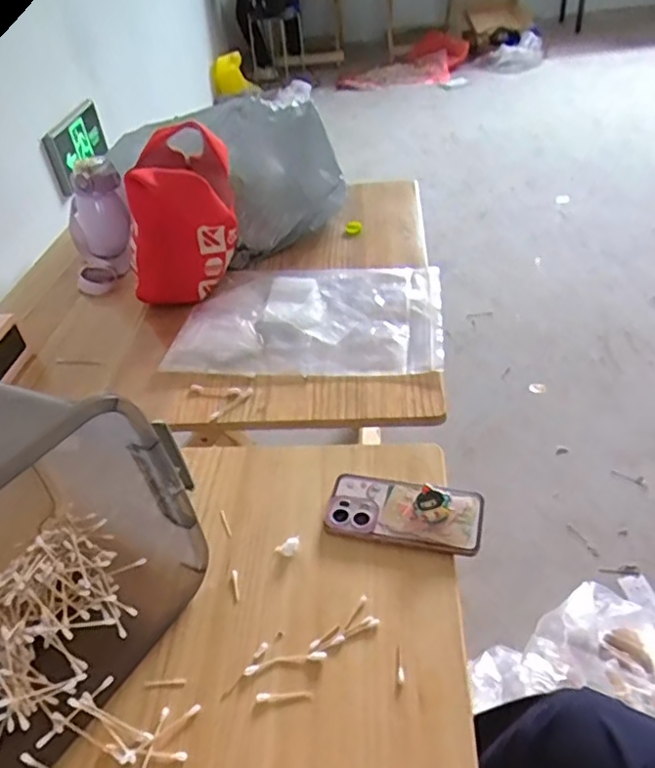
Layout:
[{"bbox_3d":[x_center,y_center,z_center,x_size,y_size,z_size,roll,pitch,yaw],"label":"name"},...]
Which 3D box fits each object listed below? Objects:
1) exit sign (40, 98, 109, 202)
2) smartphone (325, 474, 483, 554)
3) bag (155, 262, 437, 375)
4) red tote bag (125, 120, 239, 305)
[{"bbox_3d":[-0.677,-0.649,1.663,0.038,0.142,0.404,-5,40,3],"label":"exit sign"},{"bbox_3d":[0.081,0.135,0.658,0.163,0.020,0.080,5,48,18],"label":"smartphone"},{"bbox_3d":[-0.026,-0.117,0.983,0.408,0.031,0.311,0,41,9],"label":"bag"},{"bbox_3d":[-0.249,-0.293,1.058,0.177,0.223,0.218,-7,40,1],"label":"red tote bag"}]

